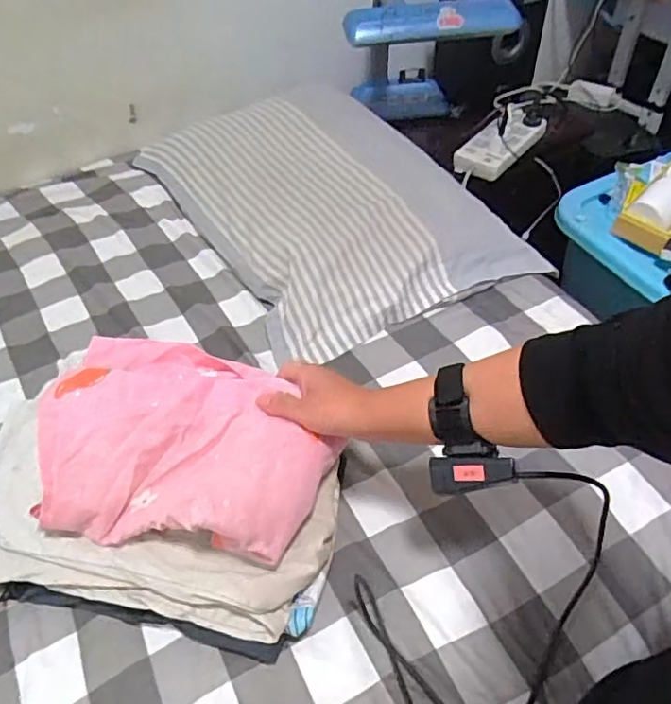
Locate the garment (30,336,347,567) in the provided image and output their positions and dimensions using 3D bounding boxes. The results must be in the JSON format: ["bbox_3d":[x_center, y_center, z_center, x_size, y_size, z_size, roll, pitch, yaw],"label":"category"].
[{"bbox_3d":[-0.143,0.081,0.554,0.266,0.064,0.185,8,49,9],"label":"garment"}]

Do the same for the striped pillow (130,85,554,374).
[{"bbox_3d":[-0.018,-0.262,0.957,0.410,0.100,0.586,-23,51,-18],"label":"striped pillow"}]

